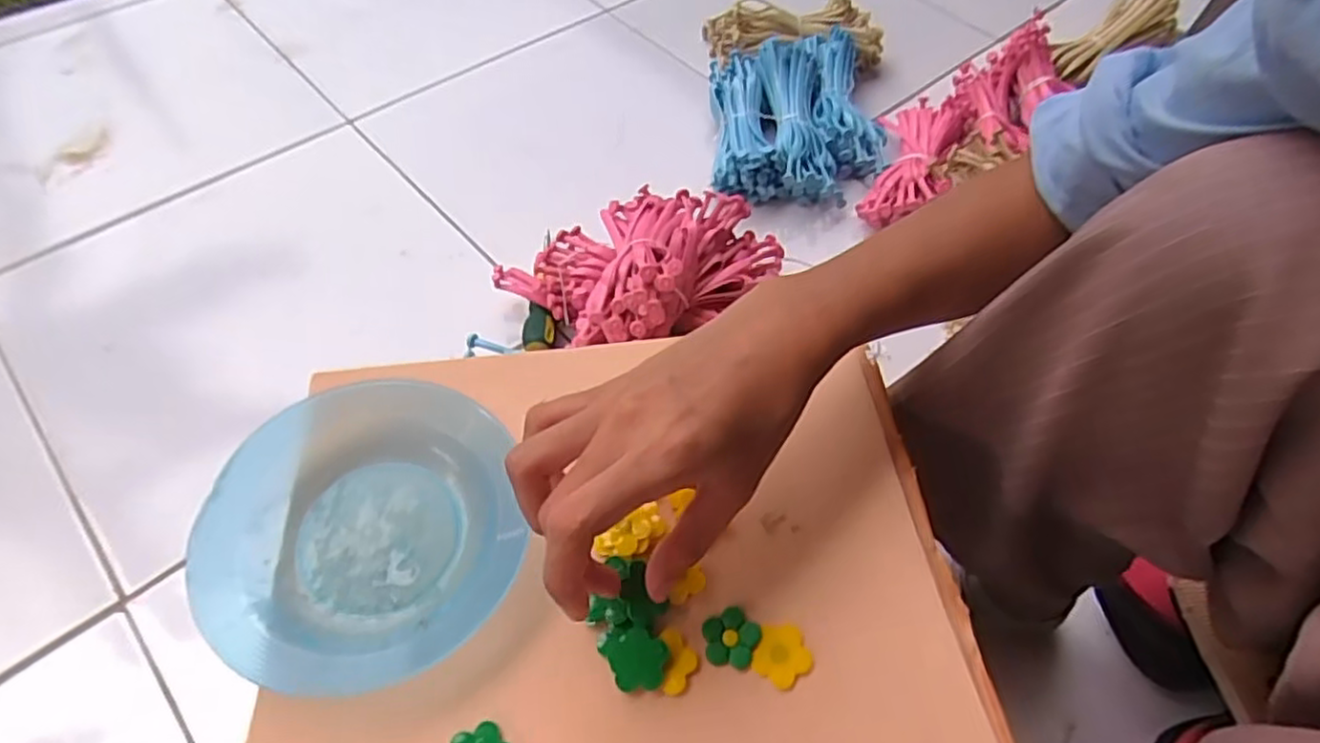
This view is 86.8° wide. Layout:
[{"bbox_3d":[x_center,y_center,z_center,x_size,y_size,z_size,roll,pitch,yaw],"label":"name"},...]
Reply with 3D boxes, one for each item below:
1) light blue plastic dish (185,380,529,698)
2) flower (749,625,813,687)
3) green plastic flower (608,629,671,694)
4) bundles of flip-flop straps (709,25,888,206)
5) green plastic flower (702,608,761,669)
[{"bbox_3d":[-0.121,0.065,0.291,0.119,0.023,0.122,2,56,-3],"label":"light blue plastic dish"},{"bbox_3d":[0.050,0.115,0.284,0.023,0.004,0.024,2,56,-3],"label":"flower"},{"bbox_3d":[-0.009,0.115,0.276,0.022,0.006,0.022,18,57,8],"label":"green plastic flower"},{"bbox_3d":[0.163,-0.310,0.820,0.202,0.066,0.259,3,56,-2],"label":"bundles of flip-flop straps"},{"bbox_3d":[0.028,0.110,0.287,0.023,0.004,0.023,2,56,-3],"label":"green plastic flower"}]

